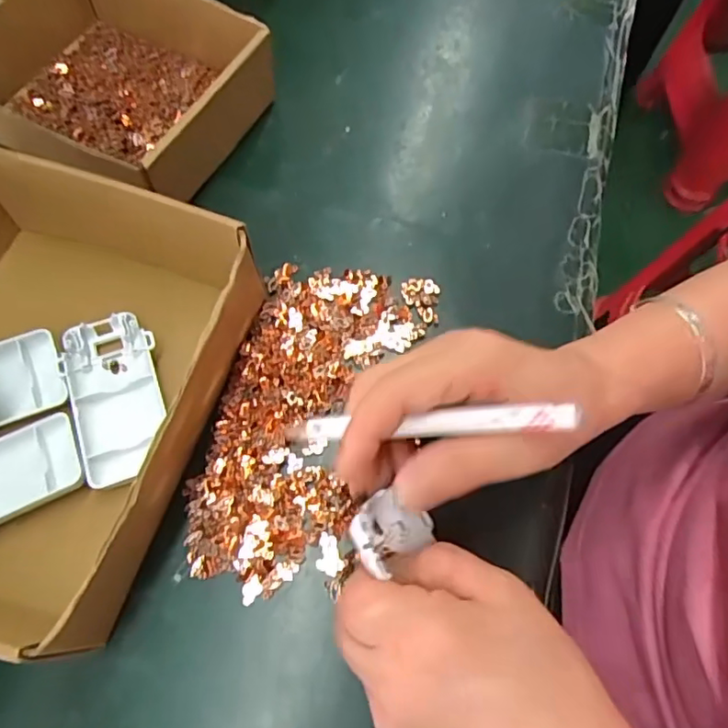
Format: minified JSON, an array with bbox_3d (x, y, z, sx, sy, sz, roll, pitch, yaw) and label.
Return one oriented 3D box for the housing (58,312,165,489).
[{"bbox_3d":[-0.134,0.016,0.310,0.047,0.008,0.094,-16,68,-9],"label":"housing"}]

